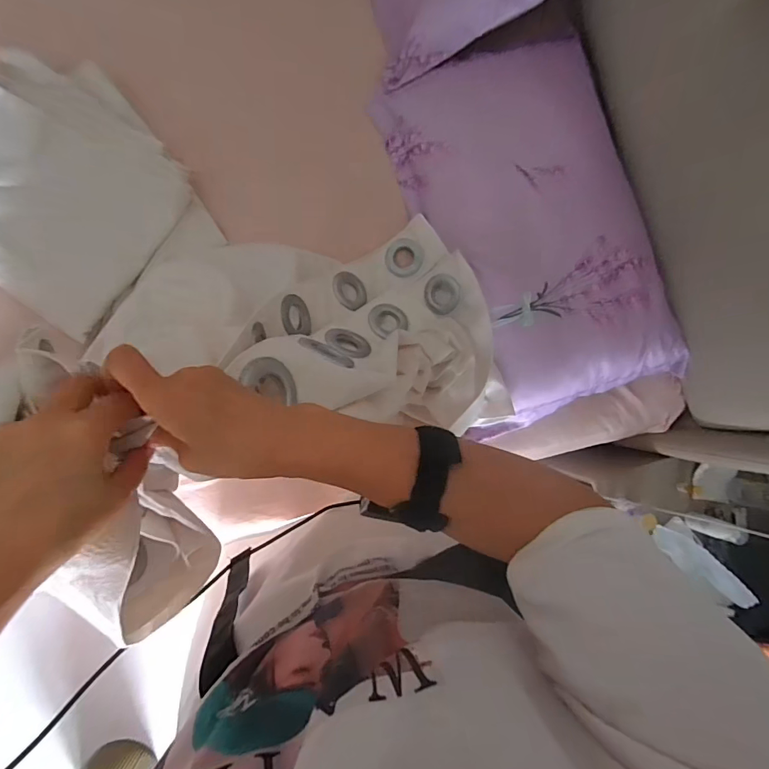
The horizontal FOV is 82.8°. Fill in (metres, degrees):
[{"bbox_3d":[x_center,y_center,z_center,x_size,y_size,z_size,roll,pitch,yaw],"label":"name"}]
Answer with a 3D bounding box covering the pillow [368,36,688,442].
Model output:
[{"bbox_3d":[0.274,-0.281,0.816,0.379,0.108,0.666,-18,90,-5],"label":"pillow"}]

